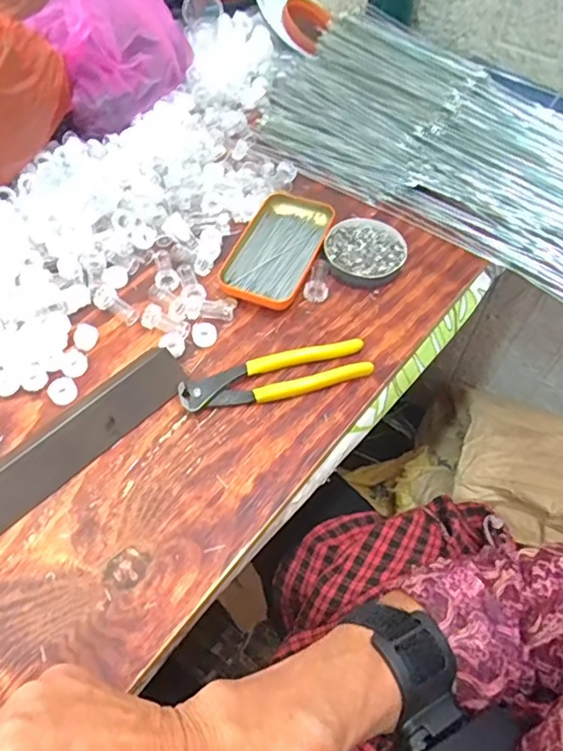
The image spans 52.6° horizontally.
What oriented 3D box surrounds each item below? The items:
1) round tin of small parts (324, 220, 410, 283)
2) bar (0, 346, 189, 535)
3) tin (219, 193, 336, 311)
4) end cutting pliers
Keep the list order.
[{"bbox_3d":[0.084,-0.128,0.578,0.080,0.016,0.081,0,57,0],"label":"round tin of small parts"},{"bbox_3d":[-0.163,0.042,0.454,0.049,0.024,0.191,39,65,22],"label":"bar"},{"bbox_3d":[-0.005,-0.129,0.570,0.082,0.017,0.146,19,59,11],"label":"tin"},{"bbox_3d":[-0.005,0.000,0.493,0.163,0.020,0.037,-13,58,-9],"label":"end cutting pliers"}]

